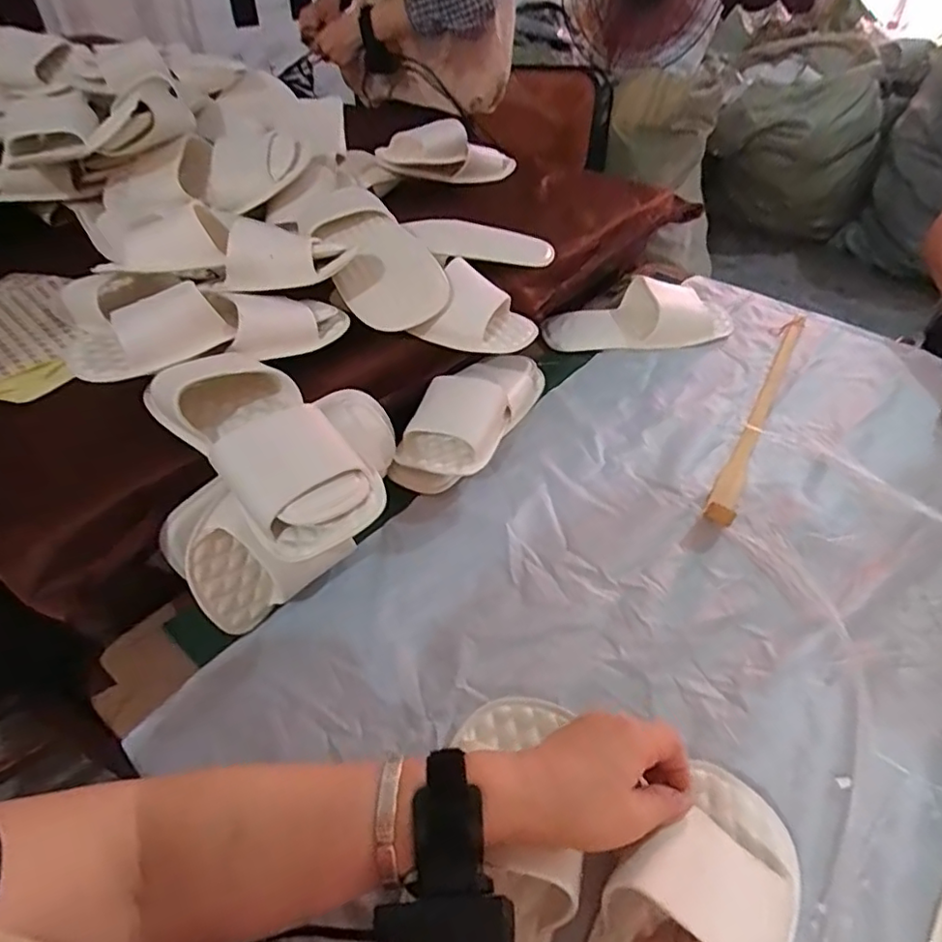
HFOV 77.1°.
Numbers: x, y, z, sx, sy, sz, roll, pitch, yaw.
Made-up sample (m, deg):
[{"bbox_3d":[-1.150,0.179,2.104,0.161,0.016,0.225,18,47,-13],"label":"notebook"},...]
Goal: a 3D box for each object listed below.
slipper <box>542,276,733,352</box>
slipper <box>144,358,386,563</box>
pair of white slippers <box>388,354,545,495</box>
[{"bbox_3d":[0.233,-0.215,0.816,0.266,0.046,0.101,-7,45,-7],"label":"slipper"},{"bbox_3d":[-0.167,-0.027,0.477,0.230,0.060,0.103,35,54,29],"label":"slipper"},{"bbox_3d":[0.001,-0.070,0.648,0.094,0.073,0.224,18,47,18],"label":"pair of white slippers"}]

